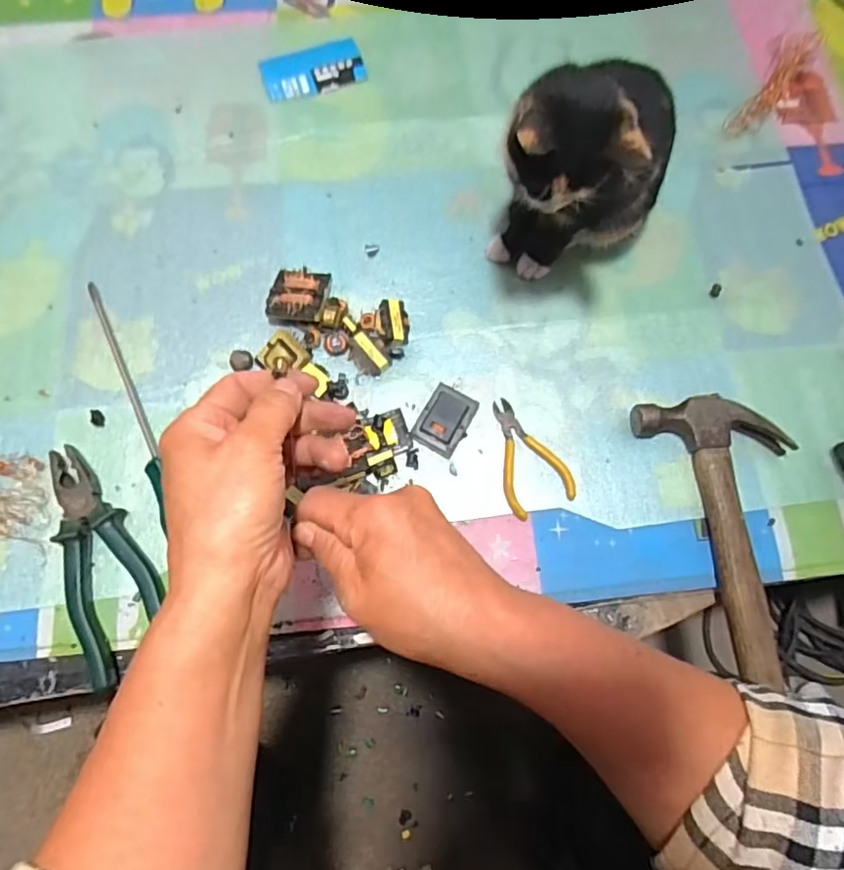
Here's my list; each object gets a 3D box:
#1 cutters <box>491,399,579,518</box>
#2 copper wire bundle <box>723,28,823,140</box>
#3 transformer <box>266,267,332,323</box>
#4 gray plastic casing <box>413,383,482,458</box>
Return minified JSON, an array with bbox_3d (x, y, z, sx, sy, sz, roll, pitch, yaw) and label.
[{"bbox_3d":[0.087,0.017,0.510,0.058,0.007,0.103,-25,75,-8],"label":"cutters"},{"bbox_3d":[0.374,-0.373,0.620,0.041,0.029,0.145,34,76,9],"label":"copper wire bundle"},{"bbox_3d":[-0.115,-0.128,0.545,0.051,0.026,0.057,6,73,1],"label":"transformer"},{"bbox_3d":[0.021,-0.015,0.516,0.040,0.020,0.059,26,75,7],"label":"gray plastic casing"}]

